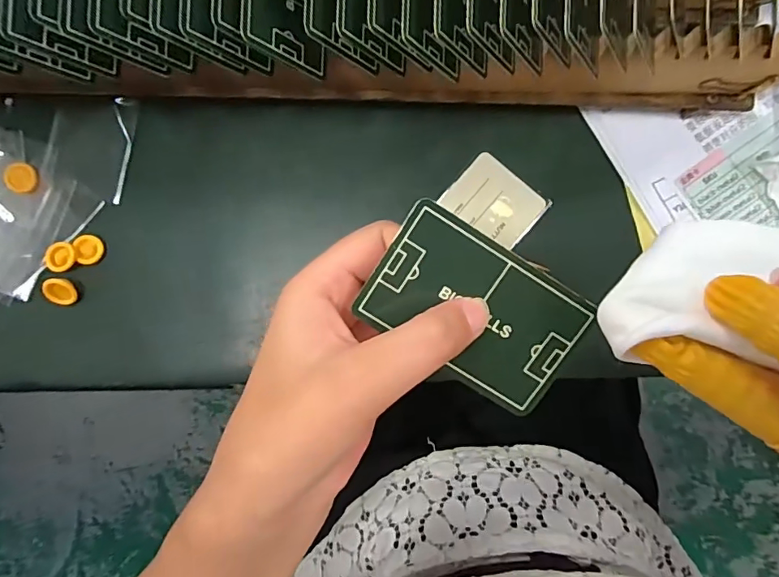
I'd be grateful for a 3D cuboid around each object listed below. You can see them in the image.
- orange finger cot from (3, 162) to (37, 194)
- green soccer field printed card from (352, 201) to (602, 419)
[{"bbox_3d":[-0.252,-0.075,0.336,0.021,0.004,0.019,14,91,4],"label":"orange finger cot"},{"bbox_3d":[0.034,0.009,0.193,0.083,0.004,0.053,31,100,-6],"label":"green soccer field printed card"}]

